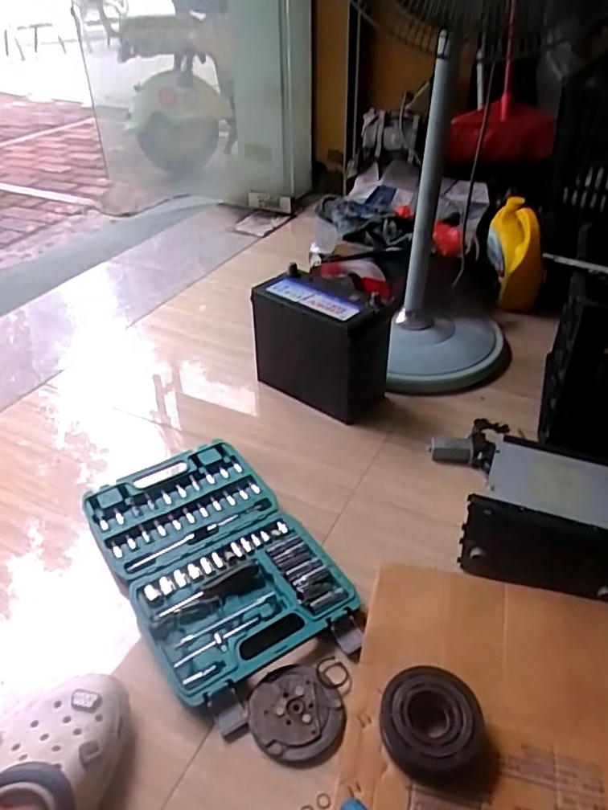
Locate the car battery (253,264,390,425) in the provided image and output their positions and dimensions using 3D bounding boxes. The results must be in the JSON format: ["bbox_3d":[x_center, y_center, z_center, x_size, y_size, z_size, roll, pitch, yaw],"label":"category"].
[{"bbox_3d":[0.035,-0.105,1.080,0.234,0.211,0.123,29,46,33],"label":"car battery"}]

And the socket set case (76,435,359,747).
[{"bbox_3d":[-0.120,0.206,0.810,0.242,0.034,0.401,-23,42,-26],"label":"socket set case"}]

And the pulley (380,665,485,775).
[{"bbox_3d":[0.131,0.328,0.618,0.099,0.040,0.094,-1,37,0],"label":"pulley"}]

